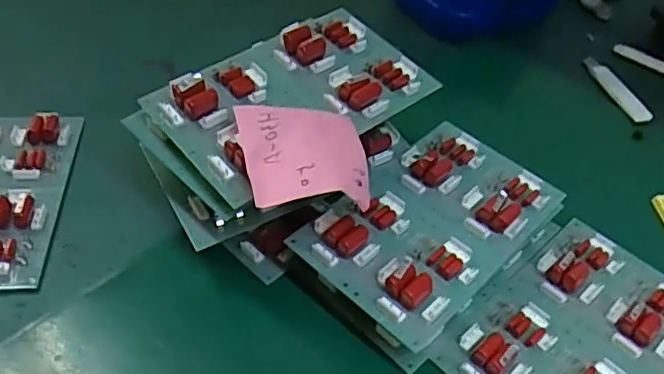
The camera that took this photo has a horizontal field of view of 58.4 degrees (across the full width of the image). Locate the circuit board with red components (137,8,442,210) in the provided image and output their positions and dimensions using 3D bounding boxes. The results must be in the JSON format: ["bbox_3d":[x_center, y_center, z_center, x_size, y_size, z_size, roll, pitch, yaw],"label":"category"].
[{"bbox_3d":[-0.028,-0.071,0.429,0.183,0.028,0.117,-31,55,-31],"label":"circuit board with red components"}]

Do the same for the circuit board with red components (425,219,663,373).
[{"bbox_3d":[0.172,0.097,0.416,0.185,0.018,0.119,-32,56,-32],"label":"circuit board with red components"}]

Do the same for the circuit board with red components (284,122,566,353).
[{"bbox_3d":[0.074,0.019,0.430,0.113,0.023,0.185,36,52,27],"label":"circuit board with red components"}]

